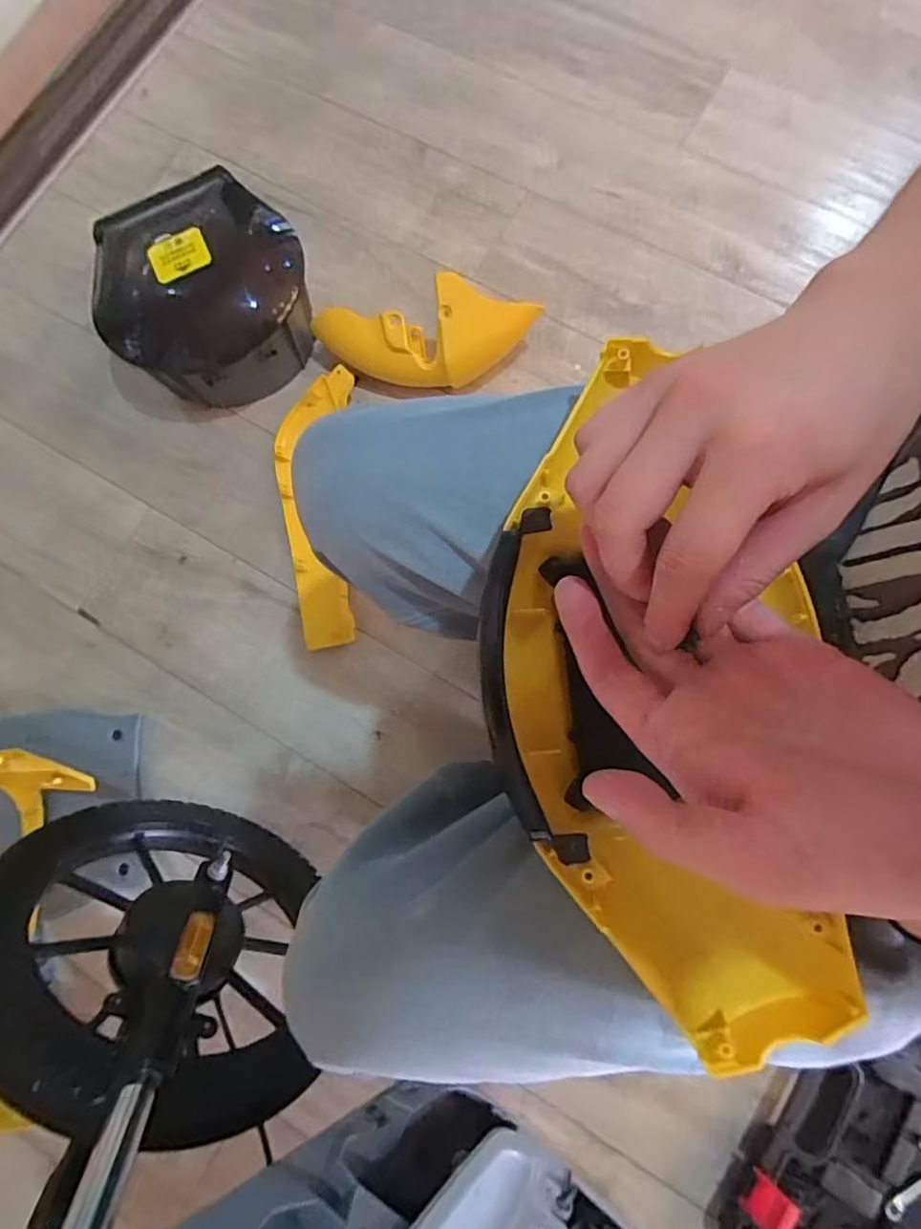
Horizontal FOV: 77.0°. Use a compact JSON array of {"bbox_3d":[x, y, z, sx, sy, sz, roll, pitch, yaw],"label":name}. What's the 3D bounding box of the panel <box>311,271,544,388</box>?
[{"bbox_3d":[-0.055,-0.418,0.877,0.318,0.146,0.111,13,80,5],"label":"panel"}]

